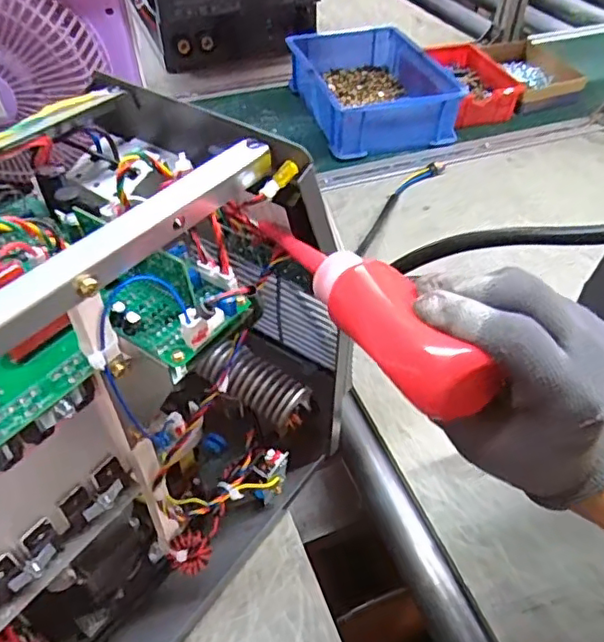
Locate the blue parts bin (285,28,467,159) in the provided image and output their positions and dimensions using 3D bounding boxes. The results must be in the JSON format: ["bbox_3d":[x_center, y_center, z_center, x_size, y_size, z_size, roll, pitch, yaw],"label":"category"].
[{"bbox_3d":[0.108,-0.387,0.934,0.210,0.082,0.300,-13,48,-13],"label":"blue parts bin"}]

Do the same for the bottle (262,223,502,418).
[{"bbox_3d":[0.030,-0.008,0.280,0.040,0.035,0.154,-21,45,-23],"label":"bottle"}]

